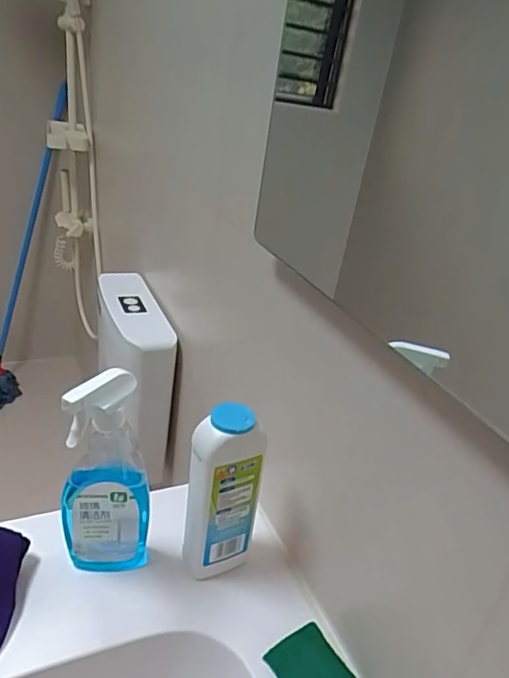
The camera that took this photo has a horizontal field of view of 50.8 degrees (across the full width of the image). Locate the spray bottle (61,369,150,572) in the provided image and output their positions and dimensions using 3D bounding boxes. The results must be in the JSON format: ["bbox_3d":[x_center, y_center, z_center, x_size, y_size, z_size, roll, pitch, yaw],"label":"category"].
[{"bbox_3d":[-0.162,0.156,0.586,0.089,0.272,0.060,-7,31,-26],"label":"spray bottle"}]

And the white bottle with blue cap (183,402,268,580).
[{"bbox_3d":[-0.039,0.179,0.615,0.078,0.224,0.052,-10,32,-30],"label":"white bottle with blue cap"}]

